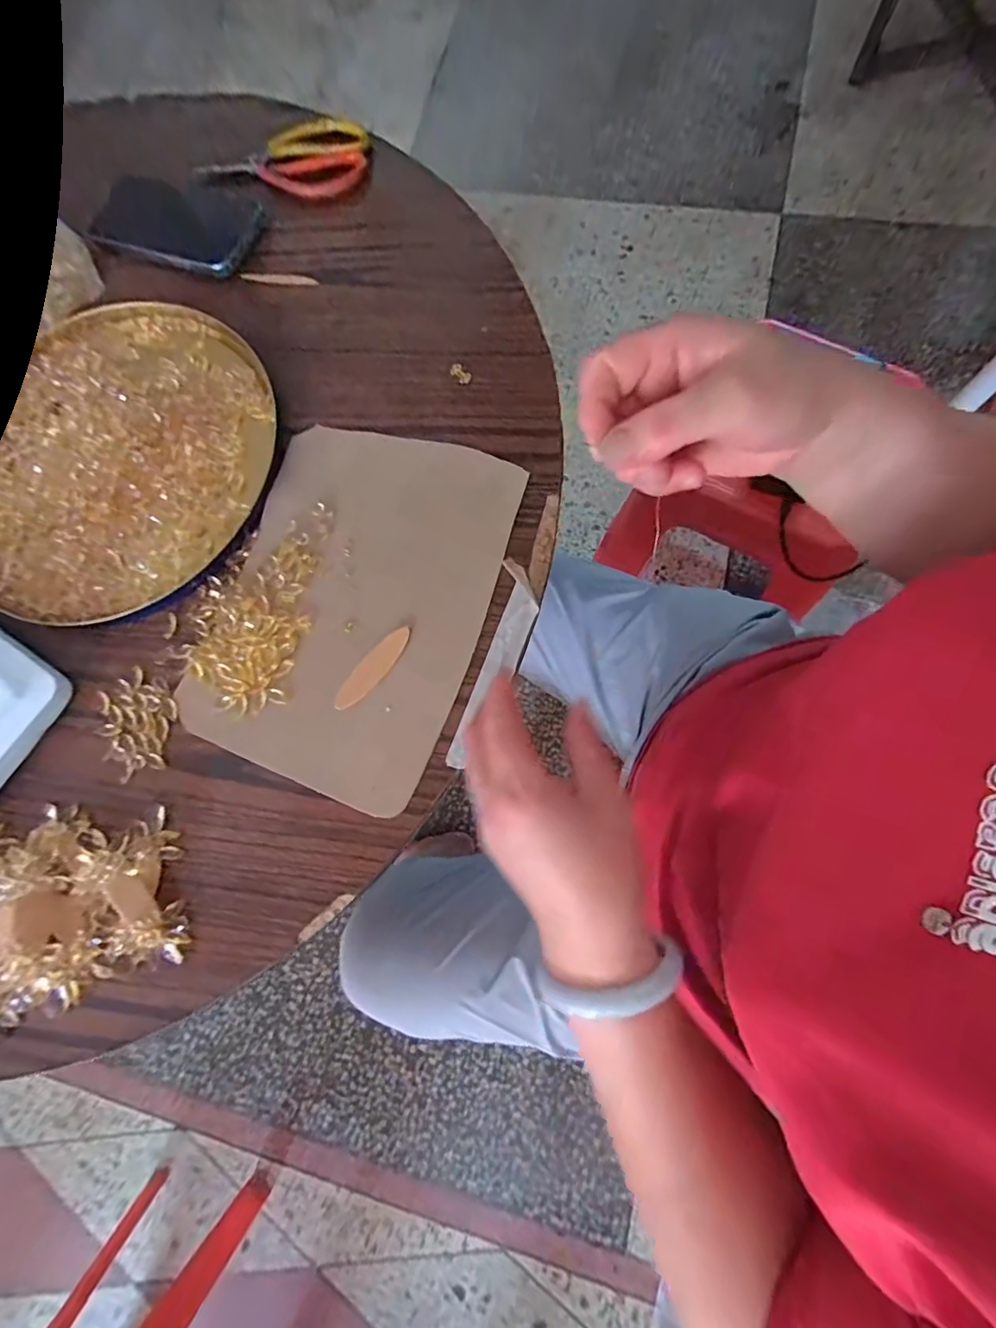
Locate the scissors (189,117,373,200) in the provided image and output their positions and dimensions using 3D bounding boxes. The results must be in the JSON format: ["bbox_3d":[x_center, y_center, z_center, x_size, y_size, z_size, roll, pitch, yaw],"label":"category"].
[{"bbox_3d":[-0.184,-0.456,0.461,0.146,0.019,0.084,13,77,8],"label":"scissors"}]

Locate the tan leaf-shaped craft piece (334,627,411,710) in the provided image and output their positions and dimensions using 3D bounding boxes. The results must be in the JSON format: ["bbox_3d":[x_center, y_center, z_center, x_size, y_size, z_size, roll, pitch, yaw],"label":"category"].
[{"bbox_3d":[-0.086,0.003,0.356,0.018,0.004,0.070,41,87,9],"label":"tan leaf-shaped craft piece"}]

